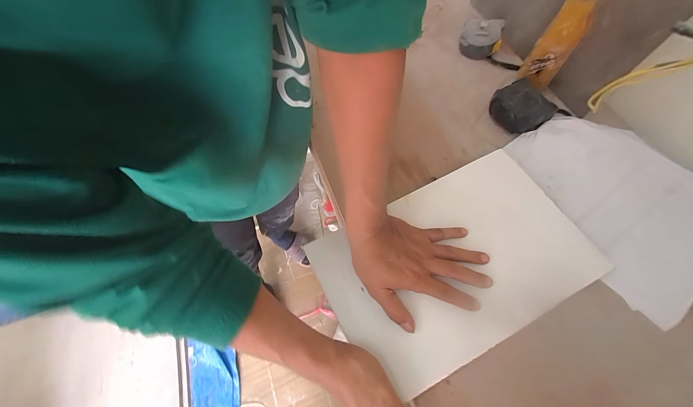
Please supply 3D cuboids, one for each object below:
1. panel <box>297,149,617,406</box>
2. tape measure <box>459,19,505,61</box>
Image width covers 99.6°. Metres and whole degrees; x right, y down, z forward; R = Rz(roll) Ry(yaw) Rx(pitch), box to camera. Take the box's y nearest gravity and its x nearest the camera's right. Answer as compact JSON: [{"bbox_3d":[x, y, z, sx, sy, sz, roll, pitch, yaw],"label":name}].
[{"bbox_3d":[0.138,0.071,0.384,0.331,0.009,0.213,-25,65,-10],"label":"panel"},{"bbox_3d":[0.256,-0.316,0.560,0.074,0.044,0.065,15,66,10],"label":"tape measure"}]

